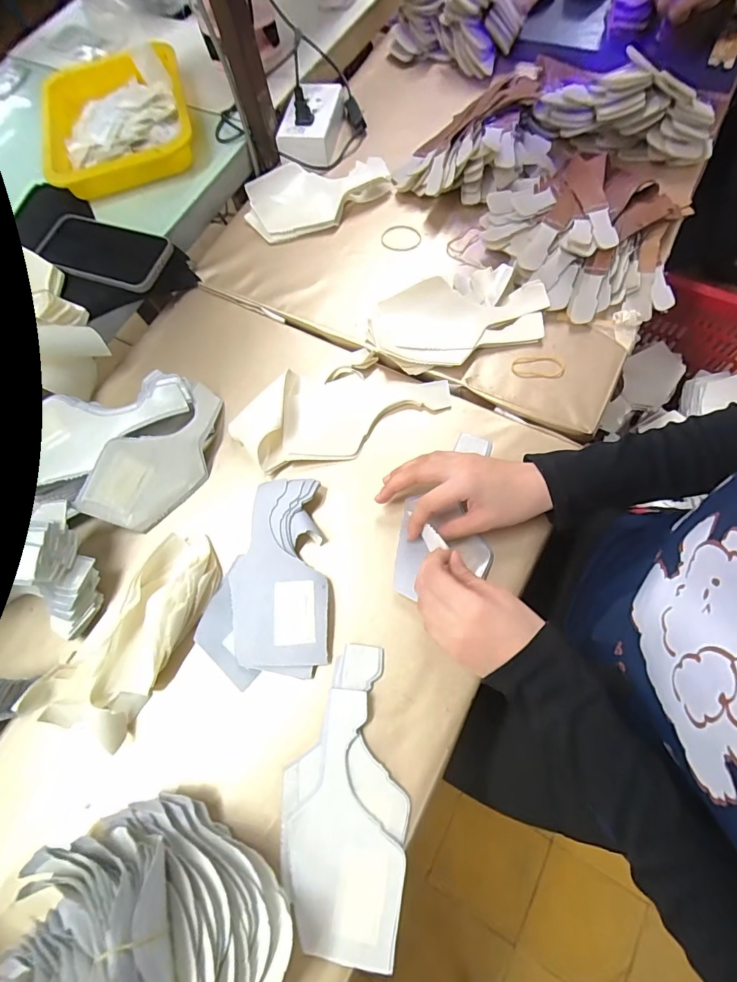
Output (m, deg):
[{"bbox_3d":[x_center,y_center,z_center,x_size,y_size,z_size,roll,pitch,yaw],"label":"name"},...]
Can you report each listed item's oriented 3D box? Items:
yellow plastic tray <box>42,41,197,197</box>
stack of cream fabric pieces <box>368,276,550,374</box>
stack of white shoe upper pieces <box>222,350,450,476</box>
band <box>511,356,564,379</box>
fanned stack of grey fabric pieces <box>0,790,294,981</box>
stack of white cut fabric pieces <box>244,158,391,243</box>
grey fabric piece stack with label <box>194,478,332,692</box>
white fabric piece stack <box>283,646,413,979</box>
[{"bbox_3d":[-0.356,-0.531,0.610,0.200,0.042,0.251,-18,72,-5],"label":"yellow plastic tray"},{"bbox_3d":[0.102,-0.192,0.485,0.190,0.035,0.093,-15,72,-4],"label":"stack of cream fabric pieces"},{"bbox_3d":[-0.028,-0.096,0.462,0.222,0.018,0.110,-17,72,-5],"label":"stack of white shoe upper pieces"},{"bbox_3d":[0.185,-0.136,0.471,0.054,0.004,0.028,0,70,5],"label":"band"},{"bbox_3d":[-0.166,0.318,0.292,0.185,0.077,0.174,38,76,14],"label":"fanned stack of grey fabric pieces"},{"bbox_3d":[-0.062,-0.384,0.558,0.191,0.041,0.078,-21,71,-6],"label":"stack of white cut fabric pieces"},{"bbox_3d":[-0.100,0.078,0.407,0.118,0.016,0.184,-5,71,-1],"label":"grey fabric piece stack with label"},{"bbox_3d":[-0.017,0.242,0.350,0.097,0.010,0.214,6,71,3],"label":"white fabric piece stack"}]

